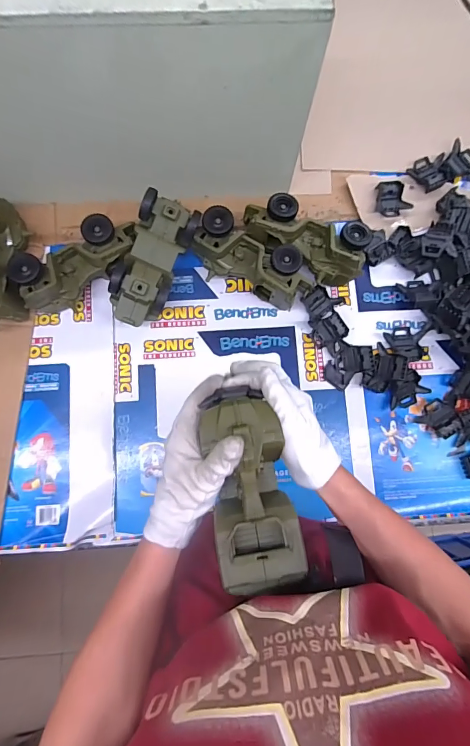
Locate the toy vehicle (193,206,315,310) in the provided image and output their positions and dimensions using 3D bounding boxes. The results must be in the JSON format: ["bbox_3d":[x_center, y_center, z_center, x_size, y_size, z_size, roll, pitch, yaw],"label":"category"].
[{"bbox_3d":[0.023,-0.163,0.572,0.190,0.081,0.080,29,81,1],"label":"toy vehicle"}]

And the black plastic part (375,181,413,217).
[{"bbox_3d":[0.261,-0.285,0.620,0.054,0.017,0.051,-10,82,-5],"label":"black plastic part"}]

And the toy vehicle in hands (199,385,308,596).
[{"bbox_3d":[0.020,0.107,0.371,0.089,0.069,0.182,-8,77,-2],"label":"toy vehicle in hands"}]

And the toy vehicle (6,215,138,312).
[{"bbox_3d":[-0.226,-0.158,0.566,0.176,0.078,0.081,-30,84,-7],"label":"toy vehicle"}]

